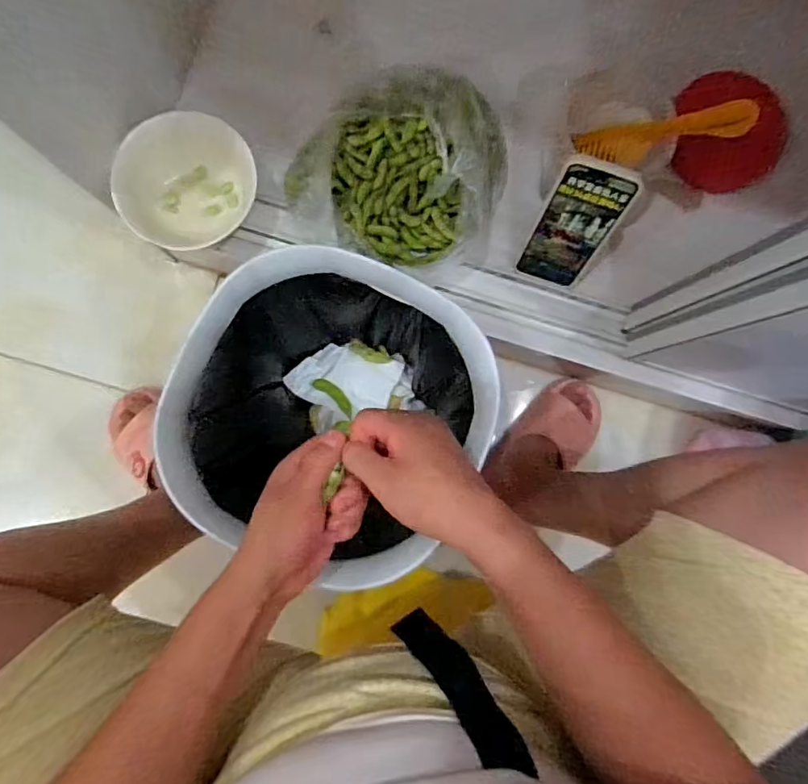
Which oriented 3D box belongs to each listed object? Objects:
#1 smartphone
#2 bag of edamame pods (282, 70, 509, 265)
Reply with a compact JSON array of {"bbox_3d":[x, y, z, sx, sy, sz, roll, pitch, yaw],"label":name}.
[{"bbox_3d":[0.183,-0.176,0.564,0.074,0.173,0.011,16,60,-1],"label":"smartphone"},{"bbox_3d":[-0.004,-0.261,0.591,0.243,0.098,0.234,15,86,-1],"label":"bag of edamame pods"}]

